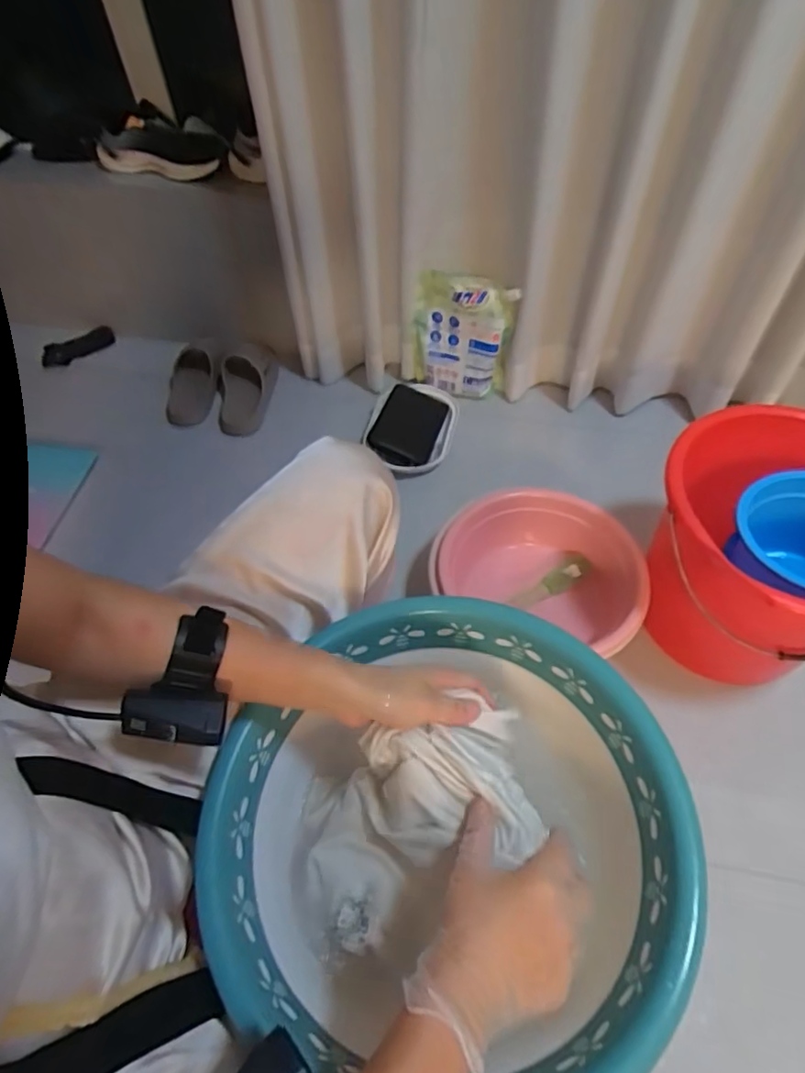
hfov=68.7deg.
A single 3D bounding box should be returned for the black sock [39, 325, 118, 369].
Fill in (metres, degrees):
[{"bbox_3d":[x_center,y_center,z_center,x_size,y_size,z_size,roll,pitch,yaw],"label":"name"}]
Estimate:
[{"bbox_3d":[-0.772,-0.451,1.403,0.170,0.034,0.056,-34,59,-21],"label":"black sock"}]

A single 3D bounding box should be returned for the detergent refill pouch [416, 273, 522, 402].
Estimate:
[{"bbox_3d":[0.119,-0.400,1.198,0.198,0.242,0.053,15,56,13],"label":"detergent refill pouch"}]

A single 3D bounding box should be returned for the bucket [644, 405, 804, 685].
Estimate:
[{"bbox_3d":[0.504,0.043,0.856,0.304,0.308,0.330,-1,54,1],"label":"bucket"}]

